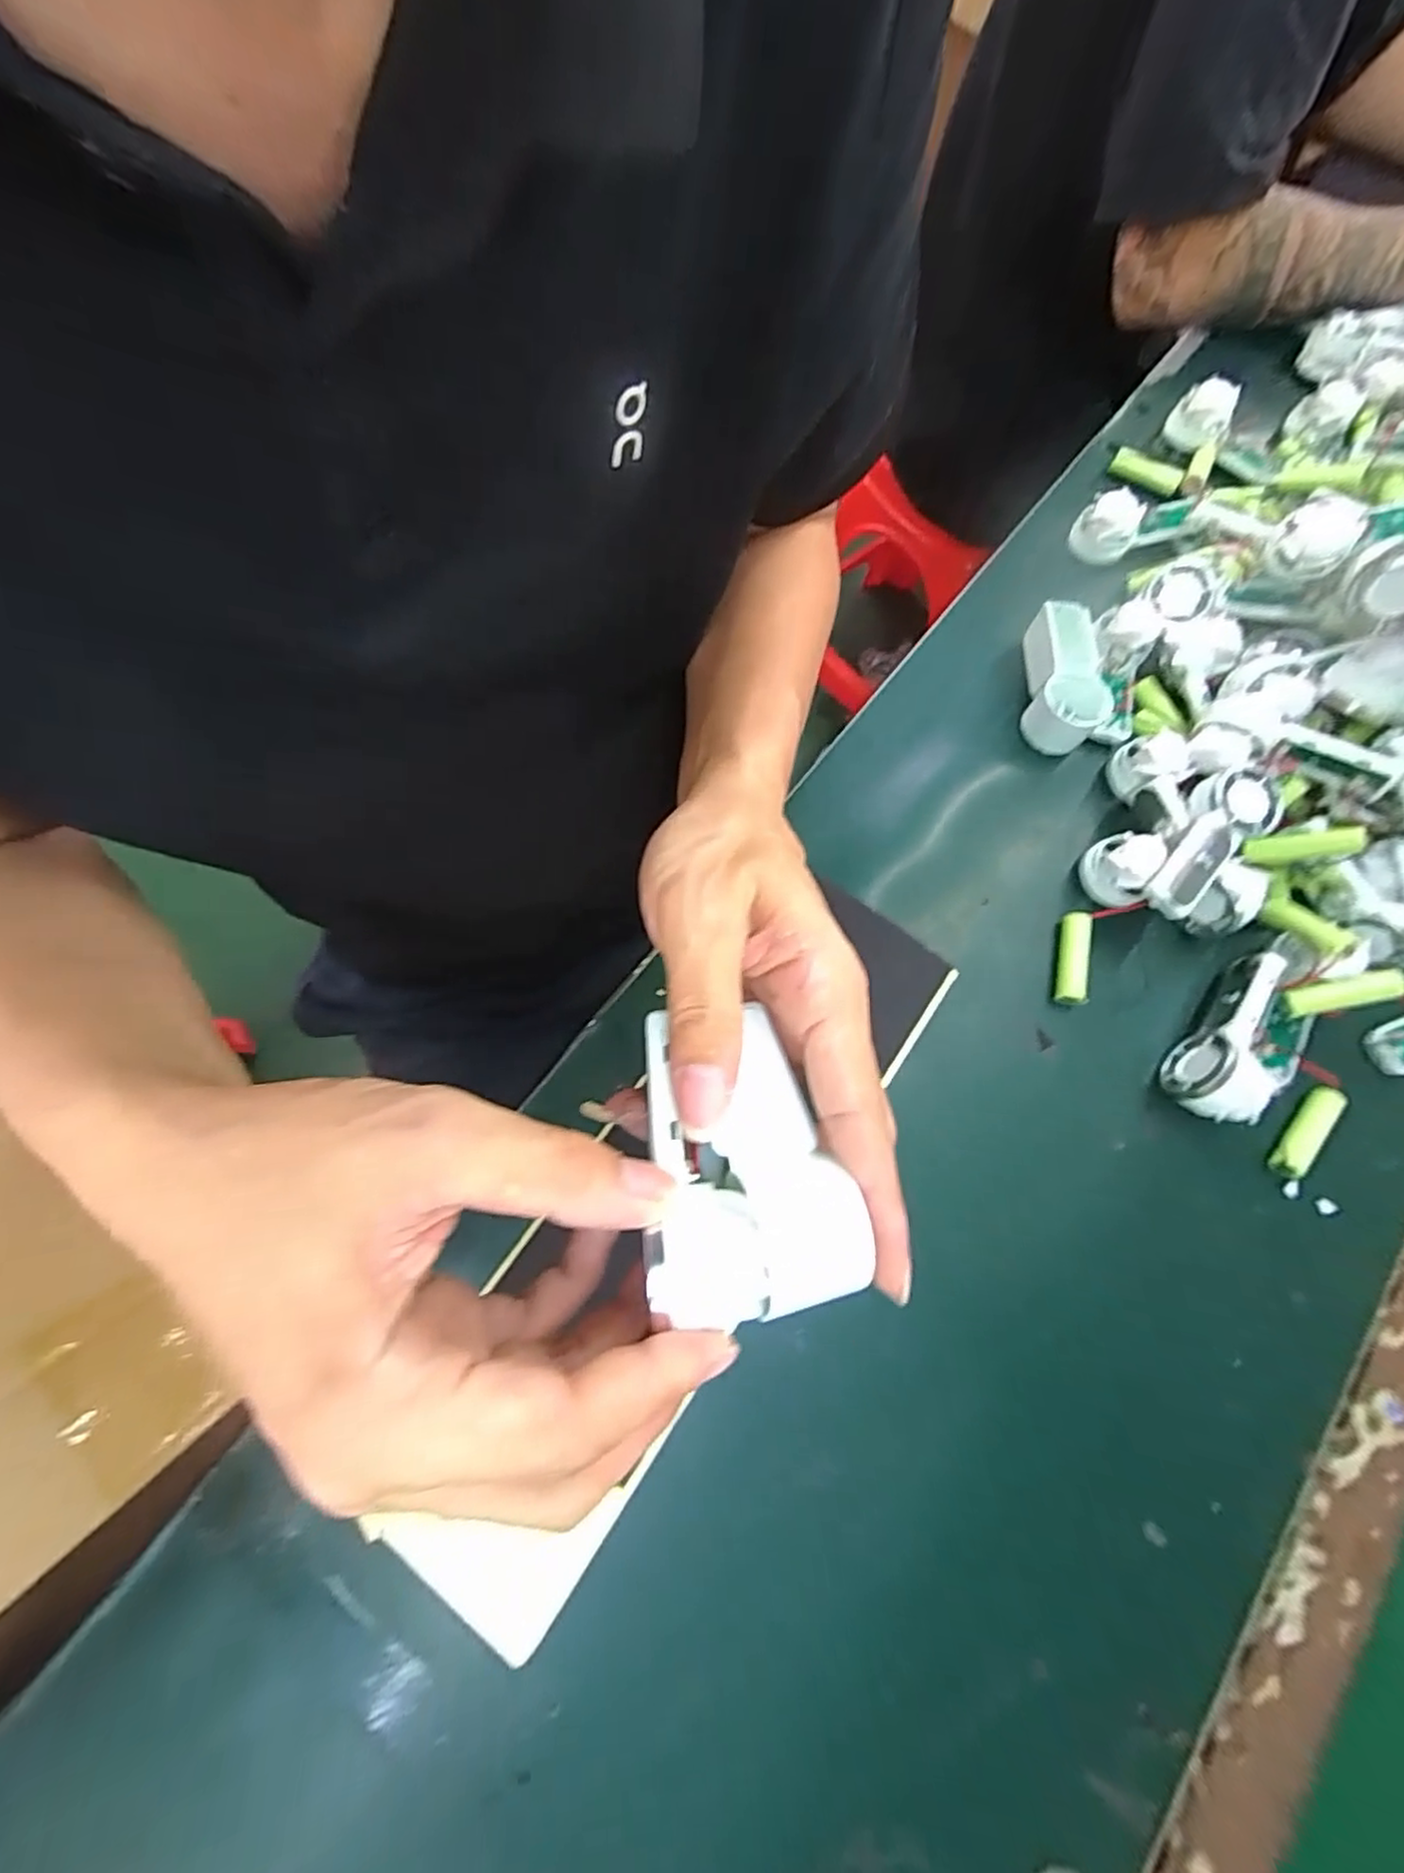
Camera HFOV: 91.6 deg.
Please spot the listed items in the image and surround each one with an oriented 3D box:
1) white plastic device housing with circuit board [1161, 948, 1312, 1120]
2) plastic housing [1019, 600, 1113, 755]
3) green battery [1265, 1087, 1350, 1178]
[{"bbox_3d":[0.285,0.056,0.360,0.090,0.029,0.051,-39,78,-13],"label":"white plastic device housing with circuit board"},{"bbox_3d":[0.232,-0.163,0.436,0.046,0.031,0.100,10,72,0],"label":"plastic housing"},{"bbox_3d":[0.316,0.102,0.356,0.017,0.014,0.053,43,76,10],"label":"green battery"}]

